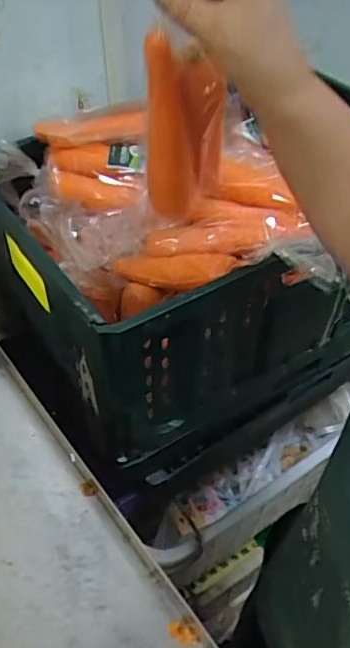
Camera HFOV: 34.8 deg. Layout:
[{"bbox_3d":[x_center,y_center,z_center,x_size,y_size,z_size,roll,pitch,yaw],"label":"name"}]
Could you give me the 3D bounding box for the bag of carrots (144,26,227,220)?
[{"bbox_3d":[0.008,-0.192,0.569,0.081,0.272,0.066,3,70,3],"label":"bag of carrots"}]

